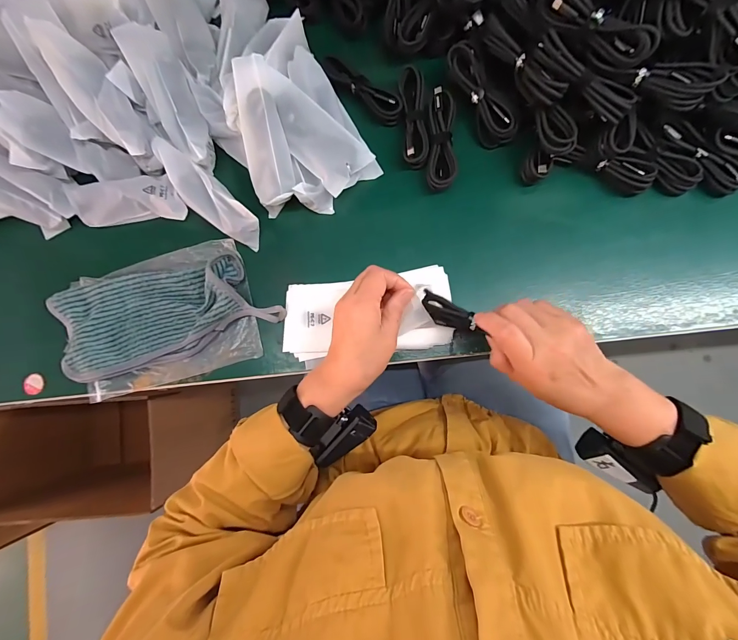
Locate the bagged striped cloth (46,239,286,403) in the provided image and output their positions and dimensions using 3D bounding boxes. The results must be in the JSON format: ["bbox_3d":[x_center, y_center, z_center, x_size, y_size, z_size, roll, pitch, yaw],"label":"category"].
[{"bbox_3d":[-0.228,-0.005,0.390,0.245,0.030,0.146,-16,84,3],"label":"bagged striped cloth"}]

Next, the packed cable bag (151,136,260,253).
[{"bbox_3d":[-0.185,-0.142,0.390,0.148,0.039,0.040,43,89,6],"label":"packed cable bag"}]

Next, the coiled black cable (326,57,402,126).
[{"bbox_3d":[-0.008,-0.267,0.400,0.105,0.018,0.029,36,88,6],"label":"coiled black cable"}]

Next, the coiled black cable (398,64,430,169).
[{"bbox_3d":[0.052,-0.231,0.392,0.029,0.024,0.109,-4,85,4],"label":"coiled black cable"}]

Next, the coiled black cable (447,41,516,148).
[{"bbox_3d":[0.122,-0.245,0.374,0.037,0.014,0.109,-23,104,44],"label":"coiled black cable"}]

